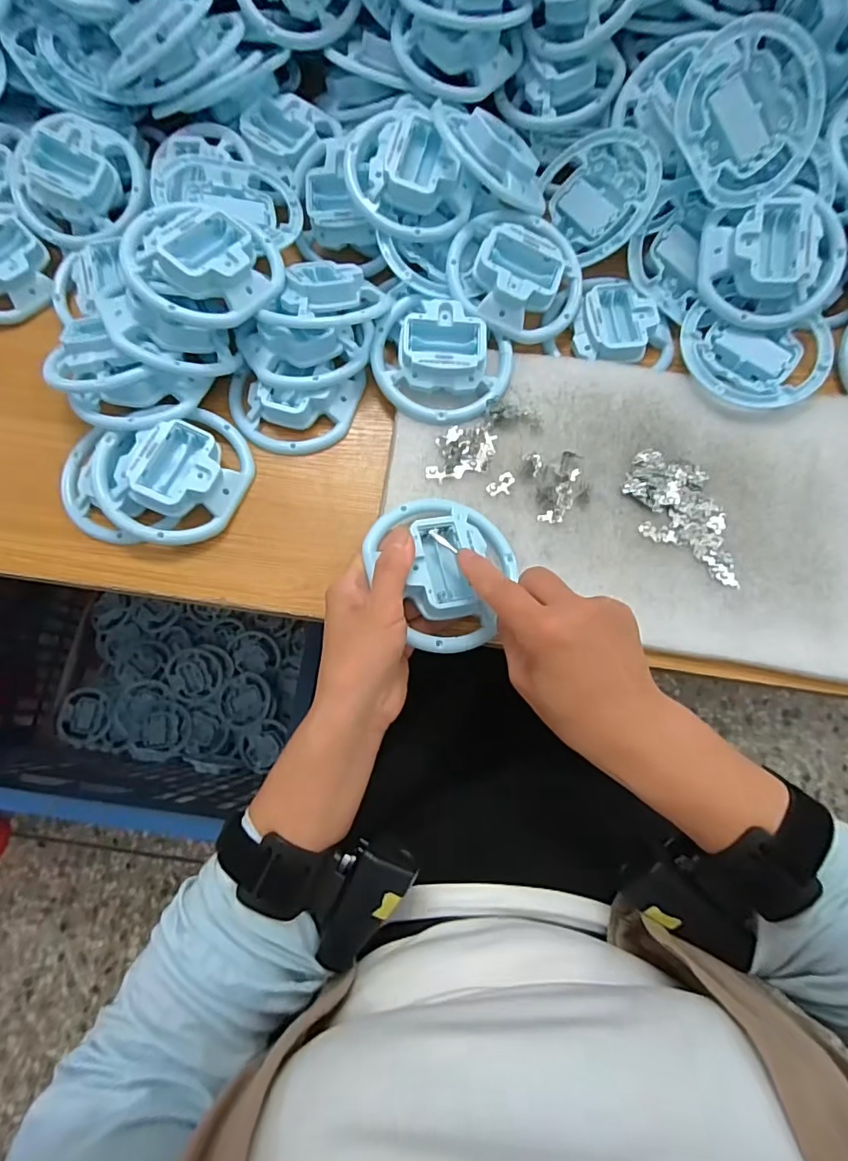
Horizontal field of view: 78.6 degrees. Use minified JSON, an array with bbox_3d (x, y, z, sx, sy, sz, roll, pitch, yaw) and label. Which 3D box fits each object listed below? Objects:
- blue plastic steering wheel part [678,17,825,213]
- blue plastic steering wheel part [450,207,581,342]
[{"bbox_3d":[0.231,-0.330,0.365,0.096,0.011,0.103,-1,112,-1],"label":"blue plastic steering wheel part"},{"bbox_3d":[0.071,-0.229,0.388,0.101,0.032,0.094,-6,101,-8],"label":"blue plastic steering wheel part"}]

